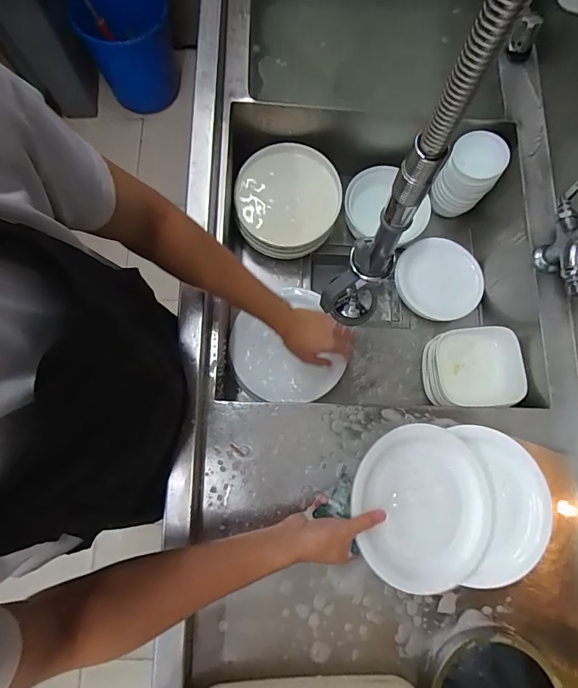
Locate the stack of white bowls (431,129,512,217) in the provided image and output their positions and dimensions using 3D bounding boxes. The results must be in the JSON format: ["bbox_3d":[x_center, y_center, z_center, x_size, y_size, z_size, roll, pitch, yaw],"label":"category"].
[{"bbox_3d":[0.384,-0.361,0.876,0.104,0.165,0.096,38,80,6],"label":"stack of white bowls"}]

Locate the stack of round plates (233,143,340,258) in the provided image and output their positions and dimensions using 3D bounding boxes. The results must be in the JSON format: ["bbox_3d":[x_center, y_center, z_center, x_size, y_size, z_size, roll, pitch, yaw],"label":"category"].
[{"bbox_3d":[-0.002,-0.307,0.874,0.214,0.060,0.223,9,78,1],"label":"stack of round plates"}]

